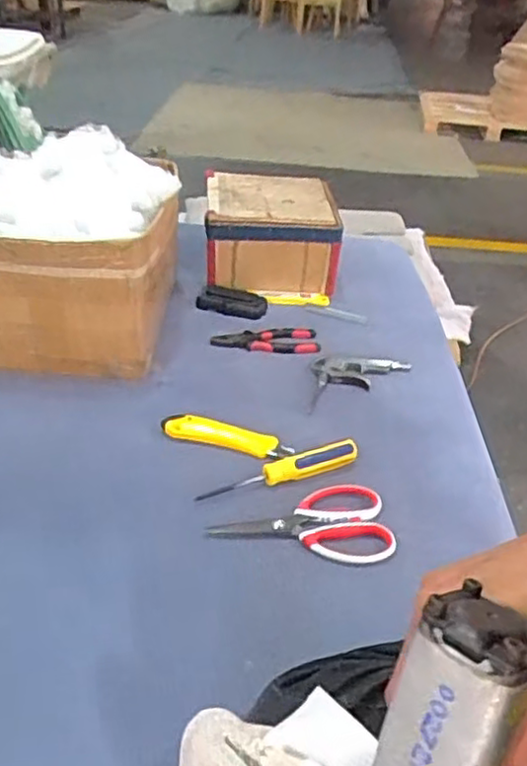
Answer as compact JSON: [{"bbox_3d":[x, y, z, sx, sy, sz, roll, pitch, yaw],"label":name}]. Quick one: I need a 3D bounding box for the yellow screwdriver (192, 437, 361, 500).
[{"bbox_3d":[0.020,0.096,0.771,0.194,0.023,0.030,-12,39,-21],"label":"yellow screwdriver"}]

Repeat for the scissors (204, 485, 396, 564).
[{"bbox_3d":[0.037,0.147,0.714,0.185,0.006,0.099,-2,36,-9],"label":"scissors"}]

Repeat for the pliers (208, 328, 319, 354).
[{"bbox_3d":[0.003,-0.066,1.016,0.154,0.009,0.062,3,36,-2],"label":"pliers"}]

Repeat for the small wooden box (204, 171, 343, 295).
[{"bbox_3d":[0.008,-0.251,1.174,0.216,0.141,0.209,-1,36,-7],"label":"small wooden box"}]

